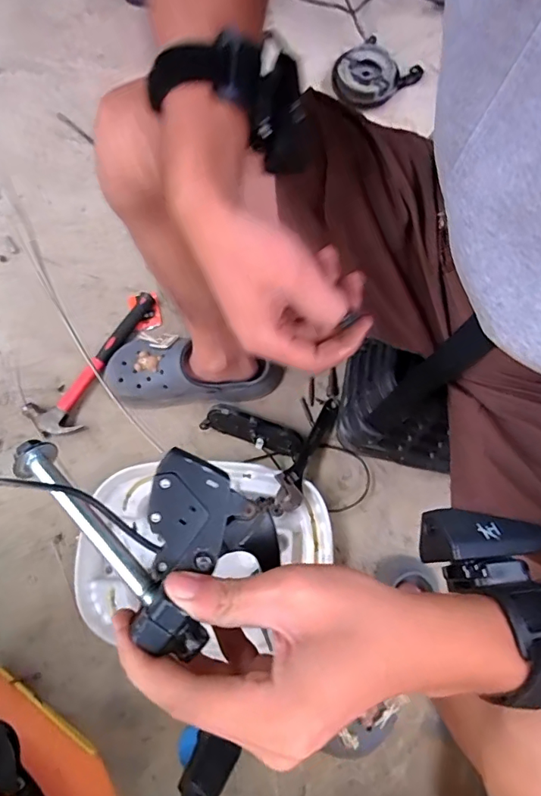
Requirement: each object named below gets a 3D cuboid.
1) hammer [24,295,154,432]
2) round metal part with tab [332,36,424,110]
[{"bbox_3d":[-0.278,-0.057,0.772,0.082,0.025,0.274,38,80,10],"label":"hammer"},{"bbox_3d":[0.193,-0.617,0.888,0.165,0.037,0.121,-36,78,-7],"label":"round metal part with tab"}]

